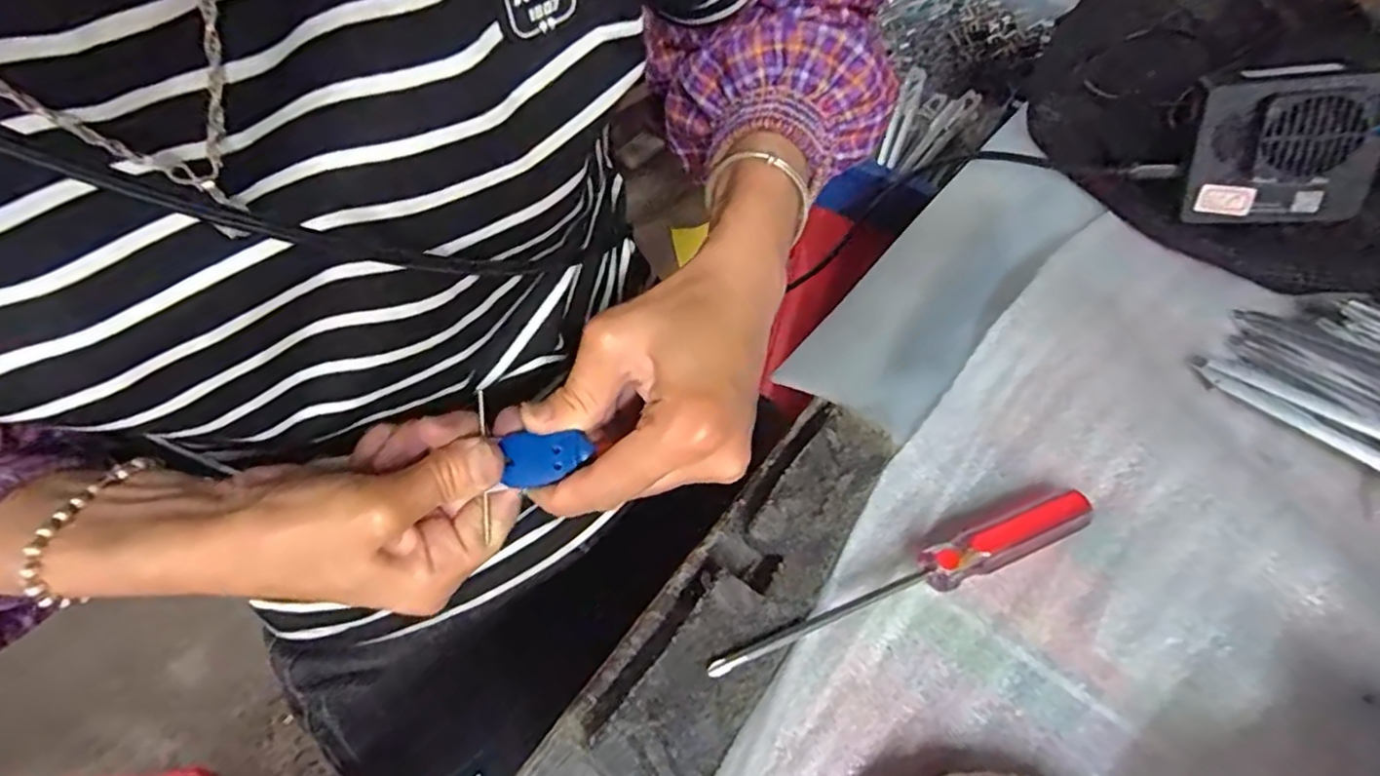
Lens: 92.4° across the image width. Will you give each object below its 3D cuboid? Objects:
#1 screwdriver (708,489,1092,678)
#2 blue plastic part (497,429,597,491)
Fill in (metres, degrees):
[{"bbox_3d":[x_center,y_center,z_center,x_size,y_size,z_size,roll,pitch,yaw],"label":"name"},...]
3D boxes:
[{"bbox_3d":[0.089,0.080,0.267,0.175,0.024,0.018,-20,58,-15],"label":"screwdriver"},{"bbox_3d":[-0.055,0.030,0.264,0.035,0.011,0.018,-6,75,14],"label":"blue plastic part"}]

